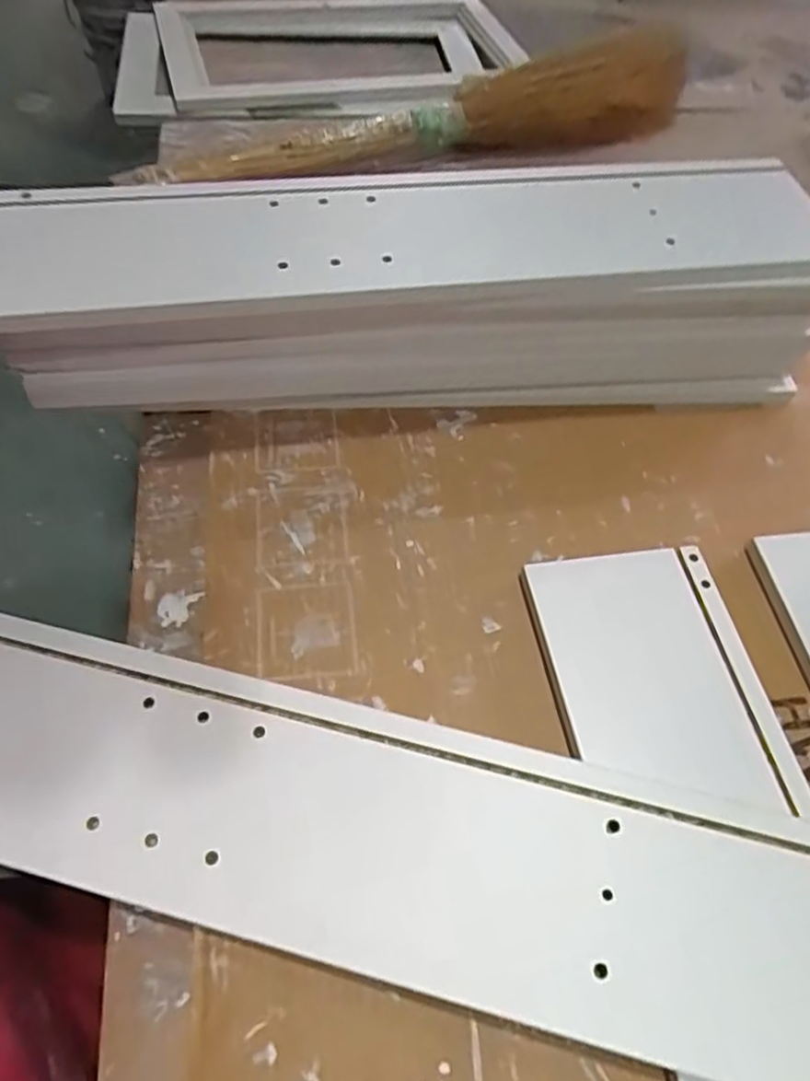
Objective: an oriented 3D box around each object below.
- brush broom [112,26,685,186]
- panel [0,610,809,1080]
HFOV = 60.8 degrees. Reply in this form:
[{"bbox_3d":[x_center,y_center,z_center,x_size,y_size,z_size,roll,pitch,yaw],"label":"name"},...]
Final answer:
[{"bbox_3d":[0.044,-0.425,0.689,0.575,0.065,0.062,-19,61,-16],"label":"brush broom"},{"bbox_3d":[-0.050,0.137,0.349,0.533,0.009,0.122,13,57,7],"label":"panel"}]

